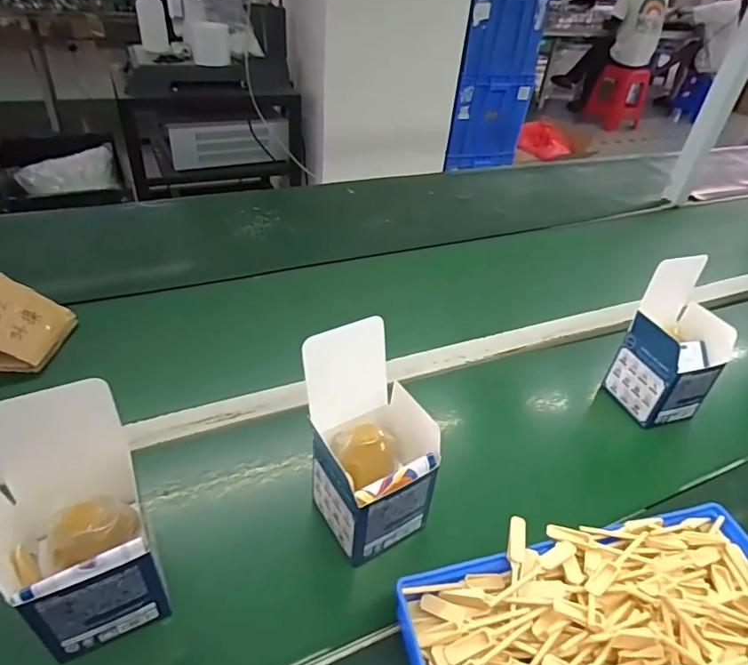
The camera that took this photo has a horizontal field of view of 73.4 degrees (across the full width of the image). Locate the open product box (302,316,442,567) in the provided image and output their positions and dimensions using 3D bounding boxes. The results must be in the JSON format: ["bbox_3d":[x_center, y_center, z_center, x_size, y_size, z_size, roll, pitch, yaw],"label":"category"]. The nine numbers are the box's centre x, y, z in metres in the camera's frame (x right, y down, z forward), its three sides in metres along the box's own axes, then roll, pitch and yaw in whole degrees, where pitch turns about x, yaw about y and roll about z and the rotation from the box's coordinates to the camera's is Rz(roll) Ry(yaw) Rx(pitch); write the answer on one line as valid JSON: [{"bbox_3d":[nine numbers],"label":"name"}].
[{"bbox_3d":[-0.005,0.095,0.435,0.091,0.168,0.106,-17,43,-27],"label":"open product box"}]

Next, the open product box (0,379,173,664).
[{"bbox_3d":[-0.209,0.132,0.354,0.092,0.170,0.101,-15,42,-25],"label":"open product box"}]

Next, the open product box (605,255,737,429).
[{"bbox_3d":[0.358,0.011,0.592,0.094,0.160,0.096,-10,41,-20],"label":"open product box"}]

